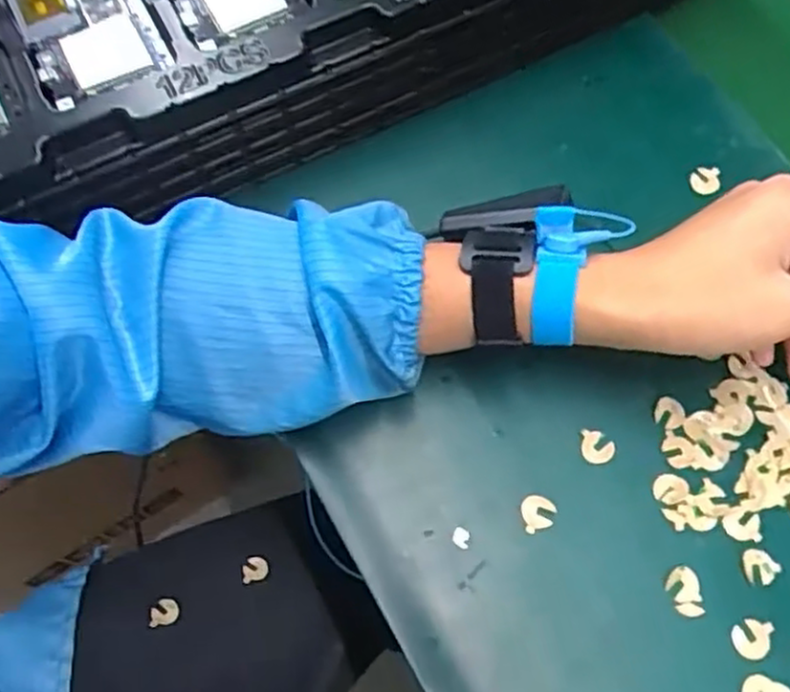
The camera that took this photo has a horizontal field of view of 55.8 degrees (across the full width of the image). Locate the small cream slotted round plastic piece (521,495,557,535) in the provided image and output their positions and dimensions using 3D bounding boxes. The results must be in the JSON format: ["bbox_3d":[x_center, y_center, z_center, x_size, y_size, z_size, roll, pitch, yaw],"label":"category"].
[{"bbox_3d":[0.076,0.089,0.395,0.018,0.005,0.019,1,68,-1],"label":"small cream slotted round plastic piece"}]

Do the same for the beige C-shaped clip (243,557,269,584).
[{"bbox_3d":[-0.105,0.168,0.560,0.019,0.004,0.018,6,68,-16],"label":"beige C-shaped clip"}]

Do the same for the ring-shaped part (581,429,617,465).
[{"bbox_3d":[0.111,0.055,0.407,0.019,0.005,0.018,5,66,1],"label":"ring-shaped part"}]

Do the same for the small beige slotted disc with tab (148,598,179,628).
[{"bbox_3d":[-0.162,0.187,0.523,0.019,0.004,0.019,11,60,-20],"label":"small beige slotted disc with tab"}]

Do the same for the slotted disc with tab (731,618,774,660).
[{"bbox_3d":[0.177,0.145,0.370,0.019,0.004,0.019,1,68,-1],"label":"slotted disc with tab"}]

